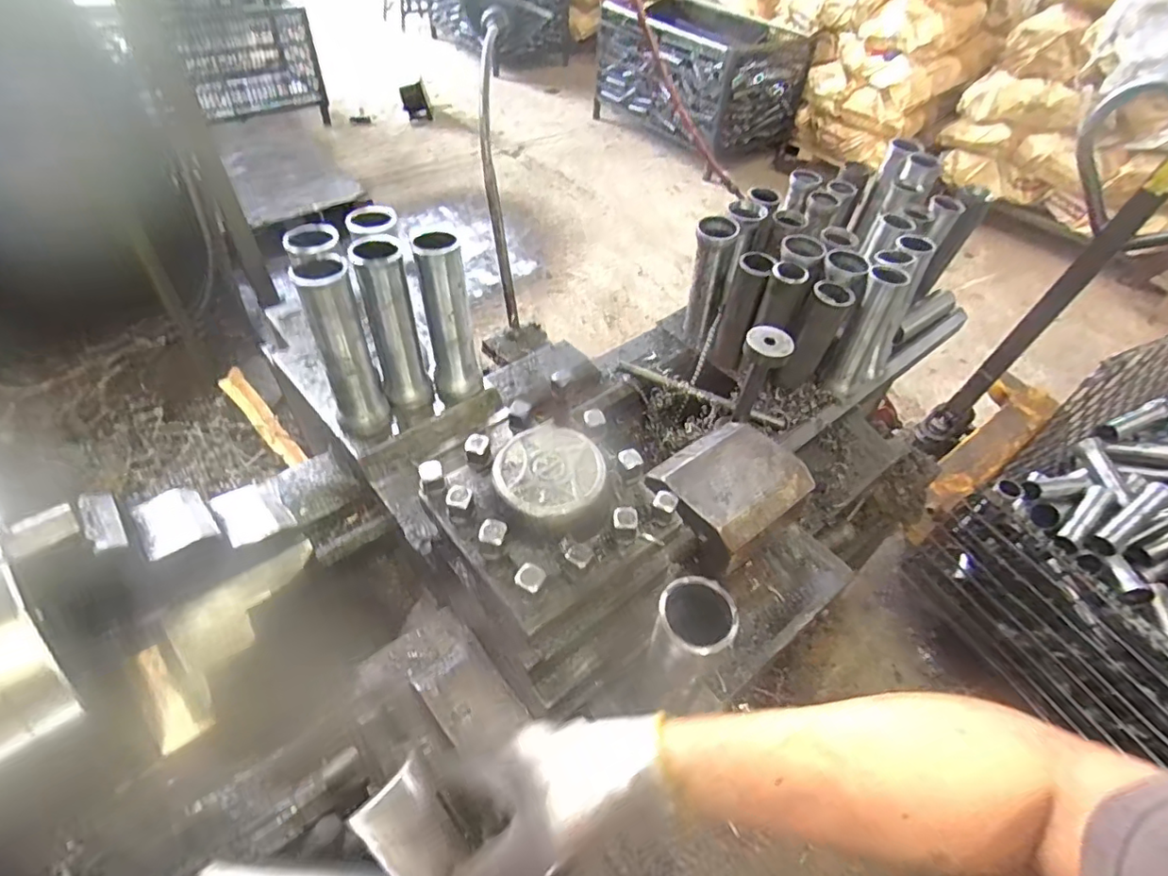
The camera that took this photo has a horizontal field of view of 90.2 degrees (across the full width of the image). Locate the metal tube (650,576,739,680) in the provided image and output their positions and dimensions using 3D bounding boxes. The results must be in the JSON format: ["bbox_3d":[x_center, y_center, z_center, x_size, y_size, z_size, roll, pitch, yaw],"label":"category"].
[{"bbox_3d":[0.072,0.125,0.388,0.049,0.043,0.050,2,48,-2],"label":"metal tube"}]

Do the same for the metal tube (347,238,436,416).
[{"bbox_3d":[-0.206,-0.117,0.635,0.049,0.202,0.058,-13,50,-15],"label":"metal tube"}]

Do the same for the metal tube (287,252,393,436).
[{"bbox_3d":[-0.251,-0.094,0.609,0.051,0.191,0.064,-20,52,-21],"label":"metal tube"}]

